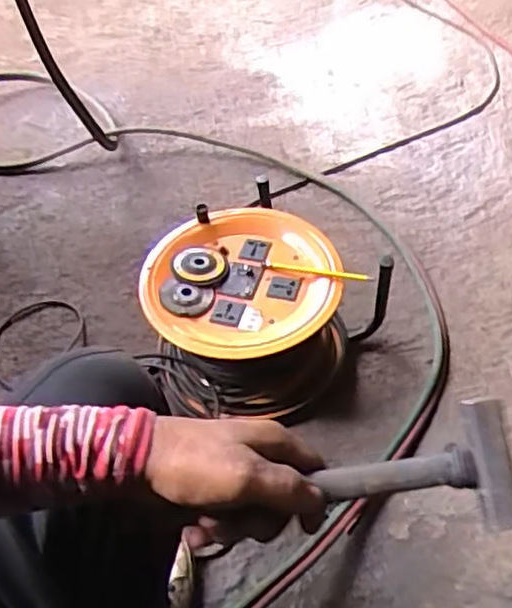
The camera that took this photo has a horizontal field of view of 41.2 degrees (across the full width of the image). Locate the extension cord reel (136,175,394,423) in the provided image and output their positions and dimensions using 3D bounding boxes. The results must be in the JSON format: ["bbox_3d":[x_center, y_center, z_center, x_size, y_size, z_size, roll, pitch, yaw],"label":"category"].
[{"bbox_3d":[0.016,0.025,1.051,0.343,0.210,0.299,9,50,13],"label":"extension cord reel"}]

